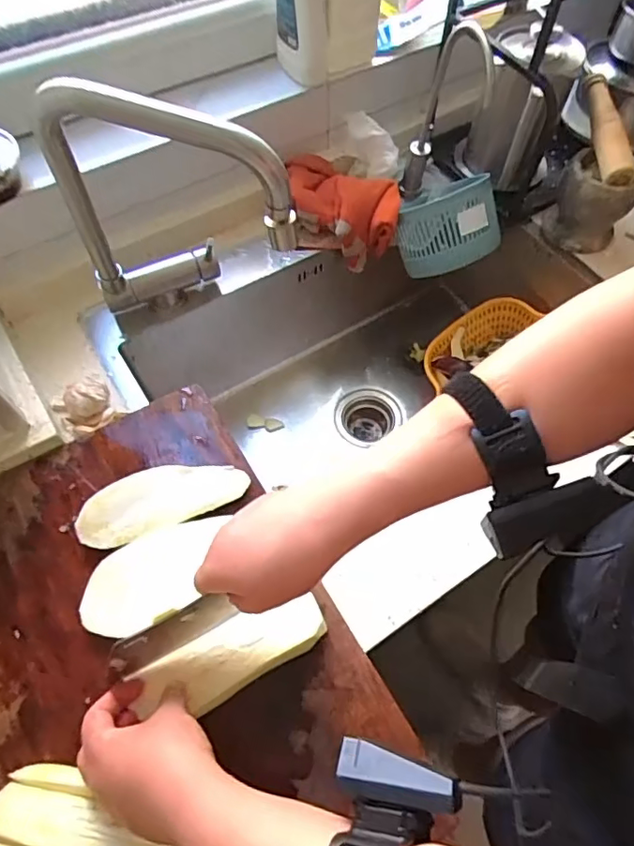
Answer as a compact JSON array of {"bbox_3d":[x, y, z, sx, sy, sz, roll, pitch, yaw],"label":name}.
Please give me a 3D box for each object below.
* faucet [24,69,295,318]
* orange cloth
[{"bbox_3d":[-0.138,-0.195,0.553,0.213,0.325,0.068,7,79,-7],"label":"faucet"},{"bbox_3d":[0.037,-0.302,0.773,0.145,0.112,0.116,-8,61,-5],"label":"orange cloth"}]

